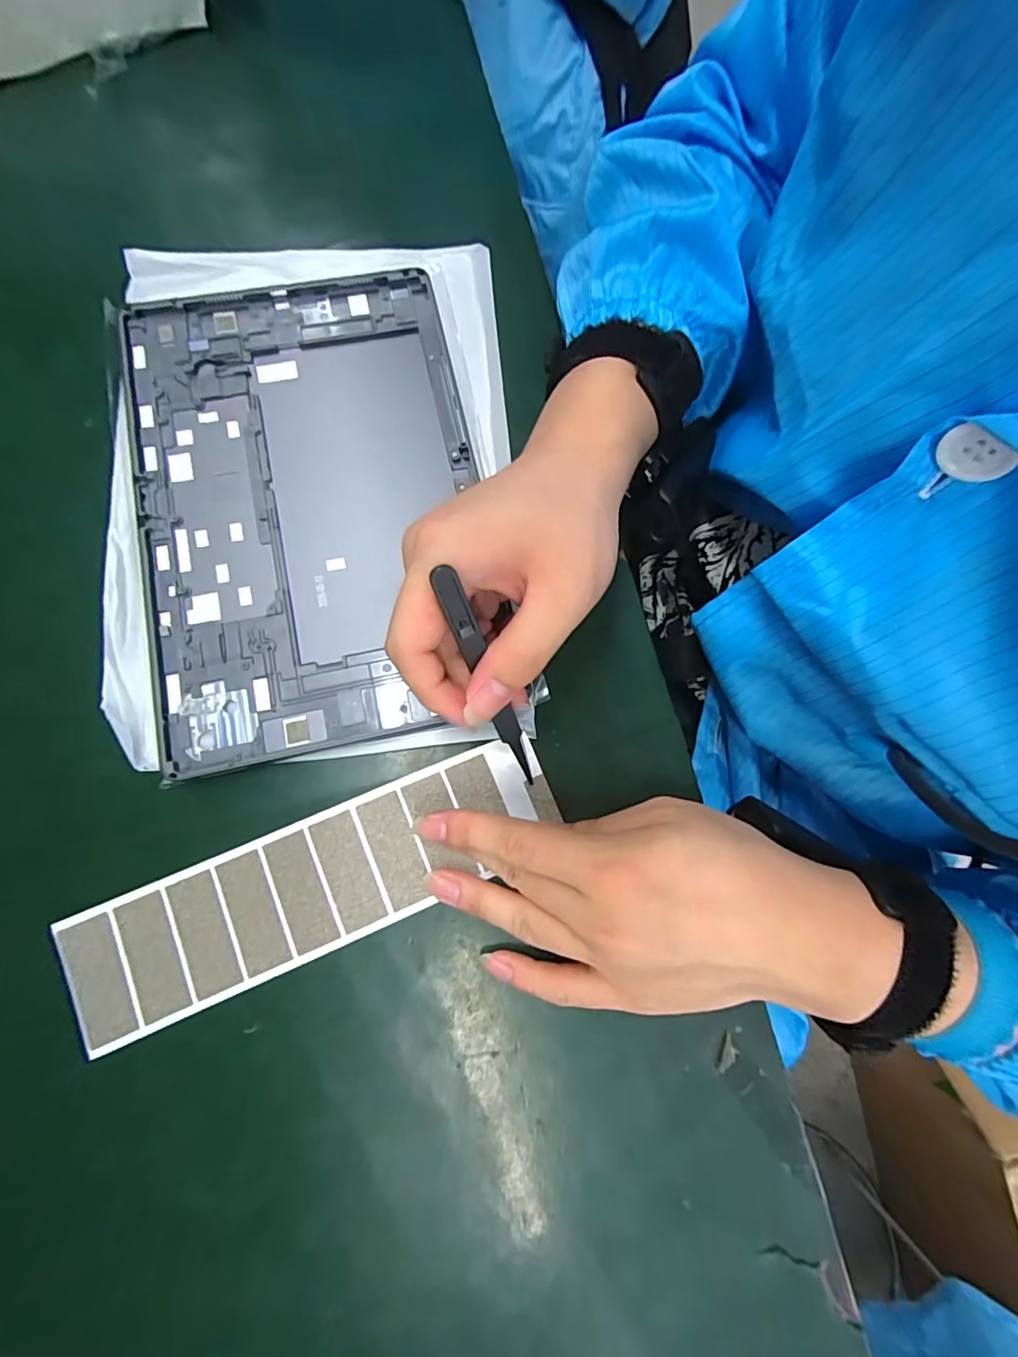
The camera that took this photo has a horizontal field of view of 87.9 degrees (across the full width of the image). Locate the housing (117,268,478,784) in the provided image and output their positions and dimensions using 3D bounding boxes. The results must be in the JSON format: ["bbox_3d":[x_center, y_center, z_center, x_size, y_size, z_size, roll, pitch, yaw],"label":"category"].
[{"bbox_3d":[-0.101,-0.092,0.265,0.164,0.007,0.252,-13,79,-4],"label":"housing"}]

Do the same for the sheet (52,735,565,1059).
[{"bbox_3d":[-0.082,0.089,0.233,0.213,0.004,0.055,-22,81,-7],"label":"sheet"}]

